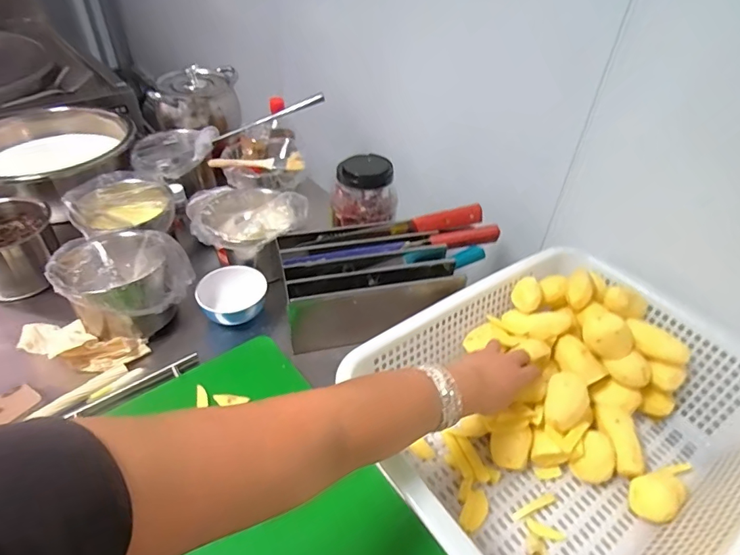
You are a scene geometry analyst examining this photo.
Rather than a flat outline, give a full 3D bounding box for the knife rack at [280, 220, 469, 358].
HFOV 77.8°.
[{"bbox_3d":[-0.003,0.004,0.758,0.273,0.107,0.172,-6,42,-10],"label":"knife rack"}]

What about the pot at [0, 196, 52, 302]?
[{"bbox_3d":[-0.615,-0.040,0.784,0.157,0.128,0.143,2,41,-2],"label":"pot"}]

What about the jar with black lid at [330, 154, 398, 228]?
[{"bbox_3d":[-0.011,-0.152,0.796,0.114,0.097,0.085,-17,45,-21],"label":"jar with black lid"}]

